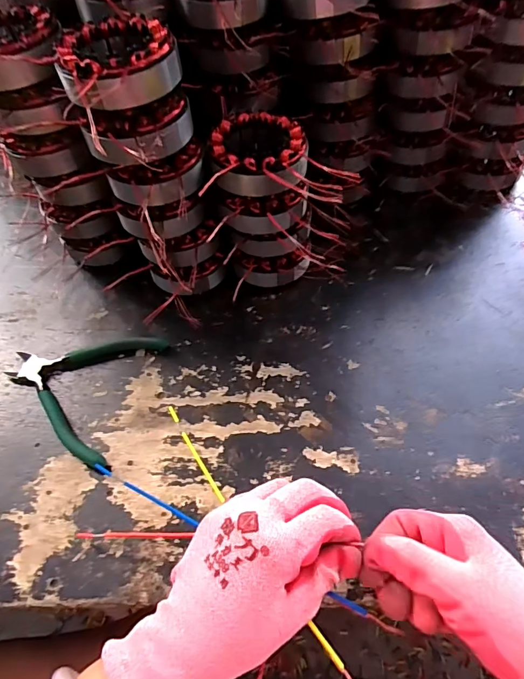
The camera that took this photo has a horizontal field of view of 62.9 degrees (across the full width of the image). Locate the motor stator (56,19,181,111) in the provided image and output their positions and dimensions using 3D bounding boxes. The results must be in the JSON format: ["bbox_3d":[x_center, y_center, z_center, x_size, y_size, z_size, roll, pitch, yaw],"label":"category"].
[{"bbox_3d":[-0.105,-0.202,0.316,0.084,0.032,0.081,-24,59,-12],"label":"motor stator"}]

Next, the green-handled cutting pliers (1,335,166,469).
[{"bbox_3d":[-0.176,0.037,0.401,0.131,0.013,0.132,14,60,11],"label":"green-handled cutting pliers"}]

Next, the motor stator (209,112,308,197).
[{"bbox_3d":[-0.003,-0.162,0.383,0.084,0.038,0.091,-7,57,-2],"label":"motor stator"}]

